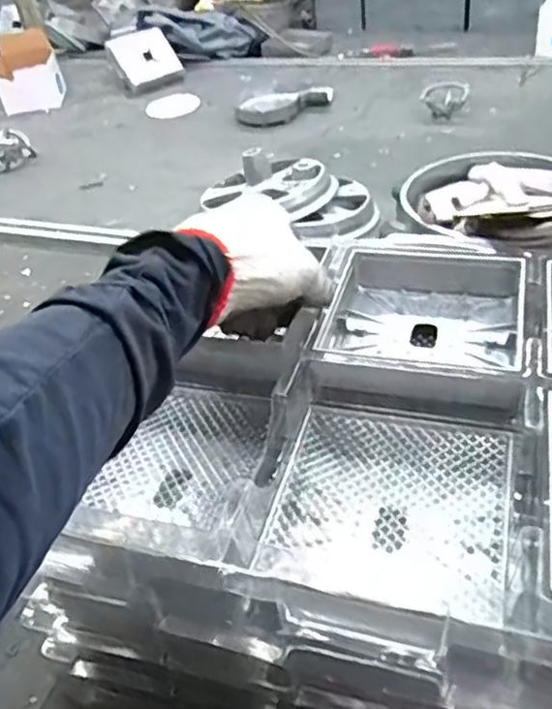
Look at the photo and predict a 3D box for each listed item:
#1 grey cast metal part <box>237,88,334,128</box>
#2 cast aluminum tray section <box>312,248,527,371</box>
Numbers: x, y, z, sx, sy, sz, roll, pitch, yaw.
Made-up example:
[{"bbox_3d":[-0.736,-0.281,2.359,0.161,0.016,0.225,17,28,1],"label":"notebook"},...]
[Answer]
[{"bbox_3d":[0.022,-0.511,1.362,0.210,0.033,0.089,-12,39,-6],"label":"grey cast metal part"},{"bbox_3d":[0.114,-0.031,0.500,0.140,0.036,0.149,7,41,17],"label":"cast aluminum tray section"}]

